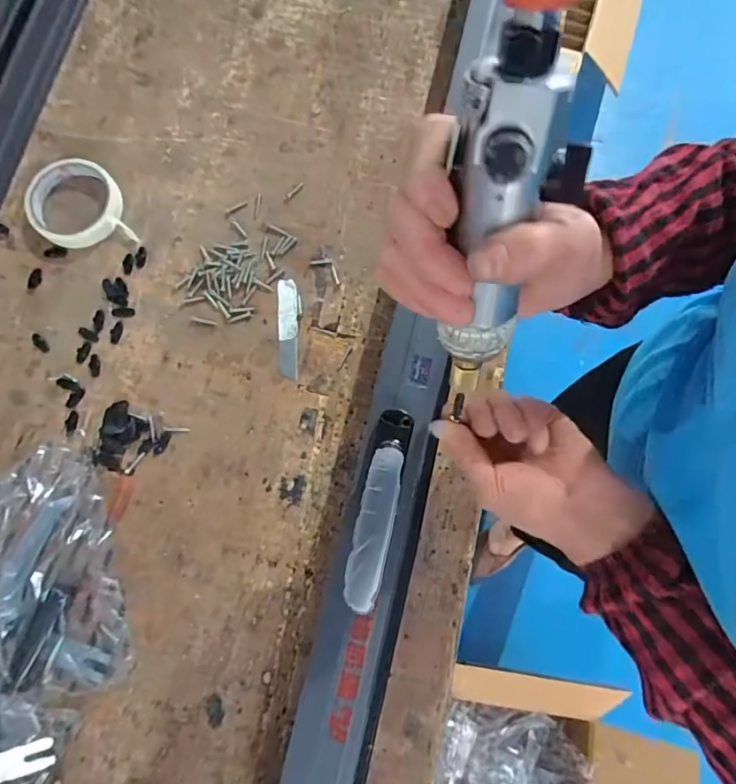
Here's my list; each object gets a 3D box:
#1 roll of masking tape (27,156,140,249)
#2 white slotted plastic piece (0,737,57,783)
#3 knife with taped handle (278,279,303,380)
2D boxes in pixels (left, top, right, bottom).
[{"bbox_3d":[-0.301,-0.192,0.518,0.089,0.021,0.094,0,79,-1],"label":"roll of masking tape"},{"bbox_3d":[-0.291,0.306,0.413,0.057,0.007,0.029,1,92,-34],"label":"white slotted plastic piece"},{"bbox_3d":[-0.080,-0.065,0.509,0.023,0.005,0.101,-1,79,-1],"label":"knife with taped handle"}]

